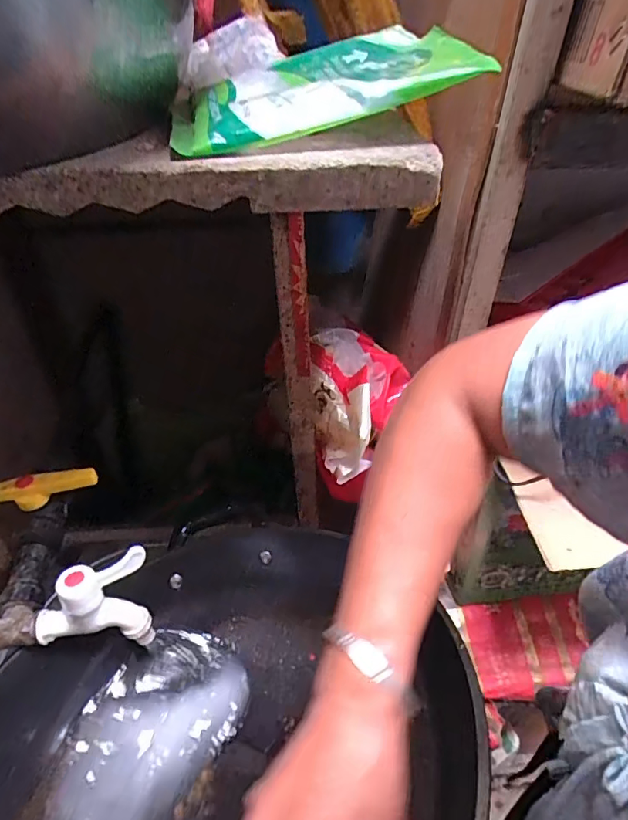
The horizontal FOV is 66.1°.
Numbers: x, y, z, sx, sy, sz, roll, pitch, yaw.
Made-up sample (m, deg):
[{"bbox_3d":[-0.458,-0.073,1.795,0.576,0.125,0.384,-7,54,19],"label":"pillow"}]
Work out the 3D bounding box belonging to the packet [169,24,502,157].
[{"bbox_3d":[0.000,-0.201,0.295,0.179,0.016,0.116,-17,50,0],"label":"packet"}]

